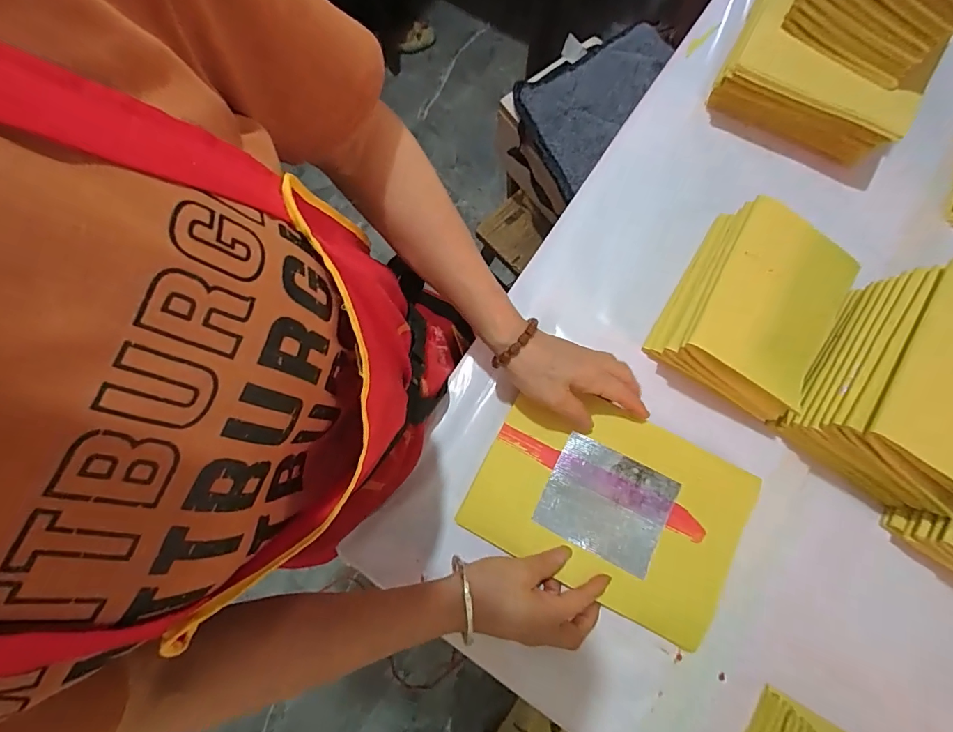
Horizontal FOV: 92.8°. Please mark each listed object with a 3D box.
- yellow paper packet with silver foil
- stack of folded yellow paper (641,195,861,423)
[{"bbox_3d":[0.116,0.122,0.400,0.224,0.011,0.155,24,80,6],"label":"yellow paper packet with silver foil"},{"bbox_3d":[0.246,-0.052,0.400,0.126,0.066,0.153,31,81,7],"label":"stack of folded yellow paper"}]

